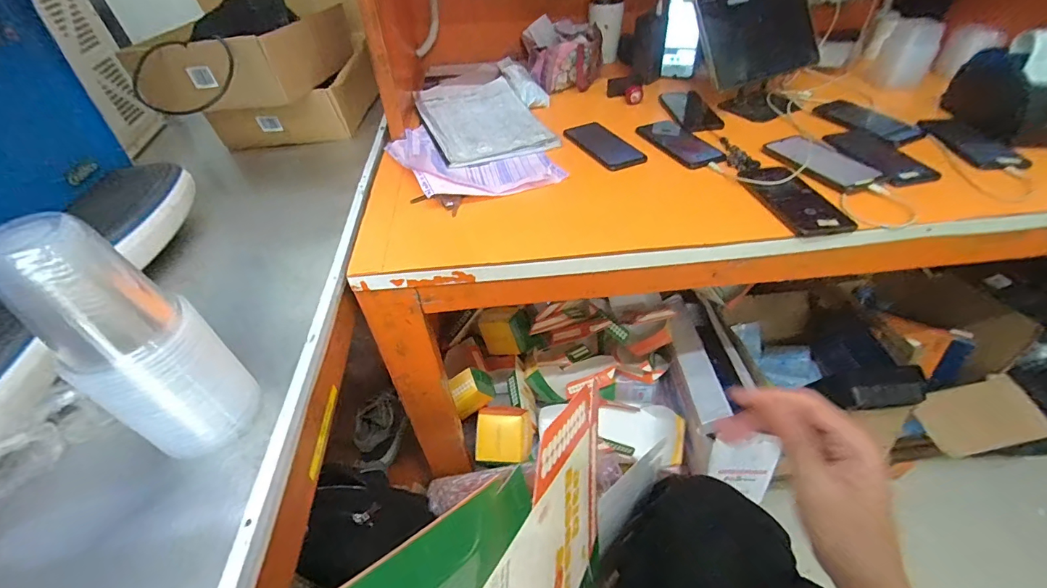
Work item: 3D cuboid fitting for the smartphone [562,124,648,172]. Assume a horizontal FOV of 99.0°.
[{"bbox_3d":[0.139,-0.264,0.793,0.079,0.015,0.147,-24,53,-17],"label":"smartphone"}]

